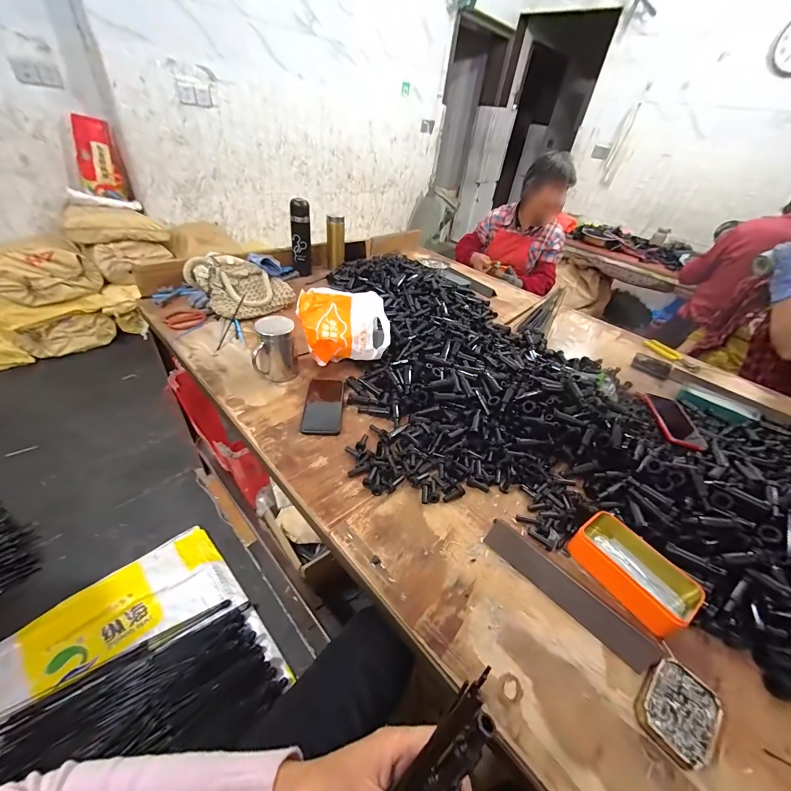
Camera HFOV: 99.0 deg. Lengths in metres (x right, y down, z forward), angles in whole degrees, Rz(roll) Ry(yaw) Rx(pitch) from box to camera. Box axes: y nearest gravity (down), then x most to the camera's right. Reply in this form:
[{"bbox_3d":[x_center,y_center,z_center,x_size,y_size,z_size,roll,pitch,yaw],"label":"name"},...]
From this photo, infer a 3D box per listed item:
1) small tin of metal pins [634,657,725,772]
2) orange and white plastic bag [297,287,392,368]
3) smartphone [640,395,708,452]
[{"bbox_3d":[0.311,0.344,0.369,0.088,0.021,0.066,-24,49,-34],"label":"small tin of metal pins"},{"bbox_3d":[-0.117,-0.150,0.772,0.200,0.137,0.117,3,40,-8],"label":"orange and white plastic bag"},{"bbox_3d":[0.601,0.054,0.728,0.087,0.010,0.175,14,38,4],"label":"smartphone"}]

